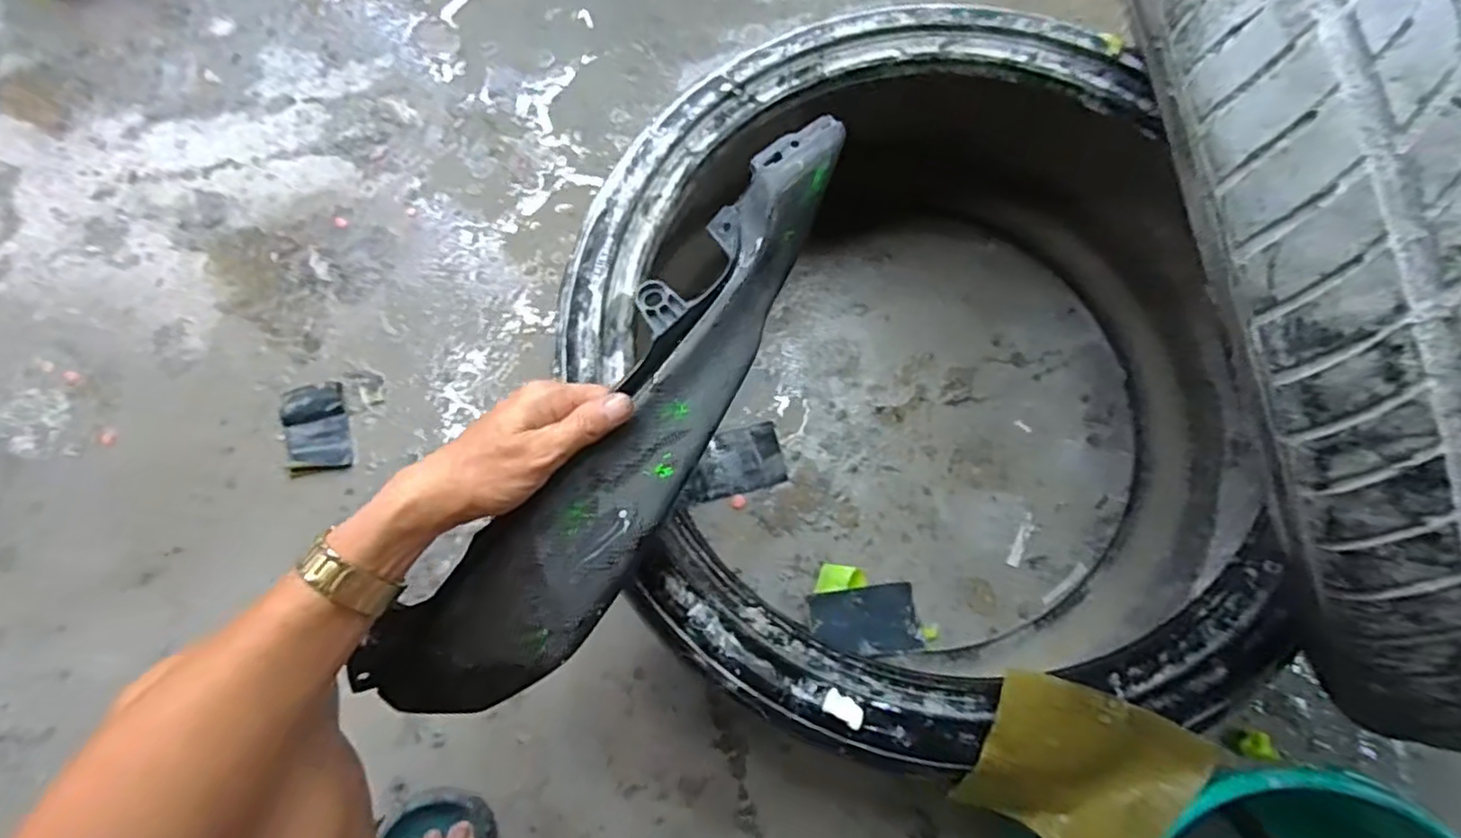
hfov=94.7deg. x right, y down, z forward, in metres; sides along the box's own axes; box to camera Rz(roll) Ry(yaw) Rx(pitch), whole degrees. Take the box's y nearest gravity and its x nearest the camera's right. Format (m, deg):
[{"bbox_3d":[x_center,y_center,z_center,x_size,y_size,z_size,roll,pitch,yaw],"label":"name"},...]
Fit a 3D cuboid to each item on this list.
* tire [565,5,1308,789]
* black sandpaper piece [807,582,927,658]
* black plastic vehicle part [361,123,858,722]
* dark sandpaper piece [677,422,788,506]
[{"bbox_3d":[0.179,-0.038,0.634,0.607,0.258,0.615,-20,77,-4],"label":"tire"},{"bbox_3d":[0.140,0.208,0.689,0.112,0.014,0.070,0,54,-14],"label":"black sandpaper piece"},{"bbox_3d":[-0.066,0.007,0.415,0.107,0.052,0.448,35,87,8],"label":"black plastic vehicle part"},{"bbox_3d":[-0.001,0.049,0.749,0.118,0.004,0.070,-15,77,-3],"label":"dark sandpaper piece"}]

